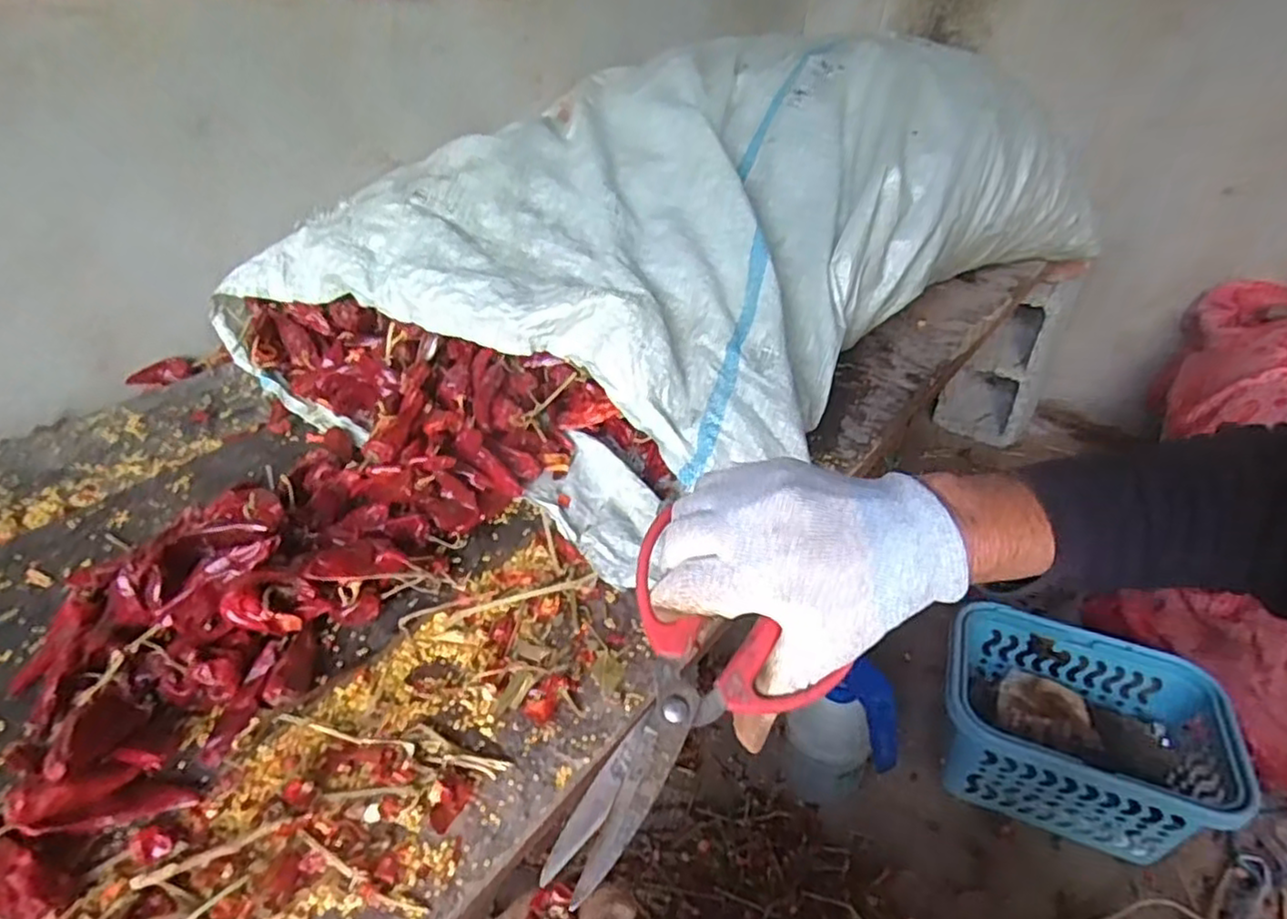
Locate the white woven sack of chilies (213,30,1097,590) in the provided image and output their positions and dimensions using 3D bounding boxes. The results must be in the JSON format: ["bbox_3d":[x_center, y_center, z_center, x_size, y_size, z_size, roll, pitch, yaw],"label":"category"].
[{"bbox_3d":[0.078,-0.319,0.914,0.605,0.310,1.044,30,44,33],"label":"white woven sack of chilies"}]

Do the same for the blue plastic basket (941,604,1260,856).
[{"bbox_3d":[0.547,0.354,0.889,0.332,0.169,0.220,14,38,16],"label":"blue plastic basket"}]

